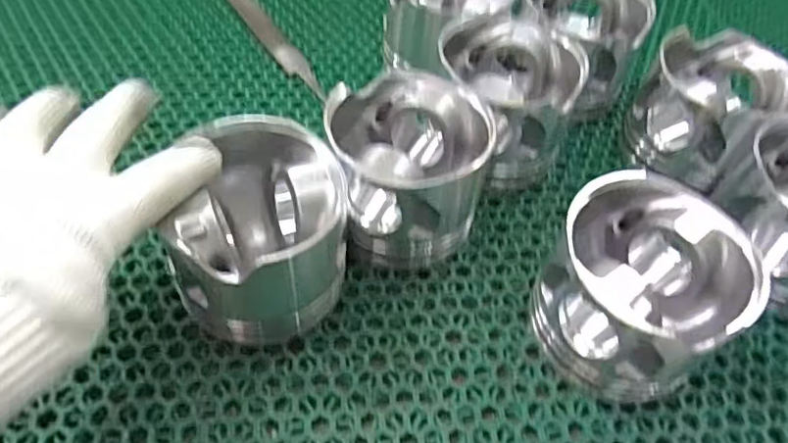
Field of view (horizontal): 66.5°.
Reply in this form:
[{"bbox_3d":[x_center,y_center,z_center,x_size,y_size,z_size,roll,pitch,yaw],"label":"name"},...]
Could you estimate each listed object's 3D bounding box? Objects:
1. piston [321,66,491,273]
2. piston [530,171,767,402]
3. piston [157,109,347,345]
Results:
[{"bbox_3d":[0.007,-0.029,0.339,0.085,0.078,0.087,-3,52,-8],"label":"piston"},{"bbox_3d":[0.118,0.037,0.301,0.087,0.077,0.092,3,52,-4],"label":"piston"},{"bbox_3d":[-0.065,0.001,0.304,0.082,0.084,0.091,7,52,0],"label":"piston"}]

